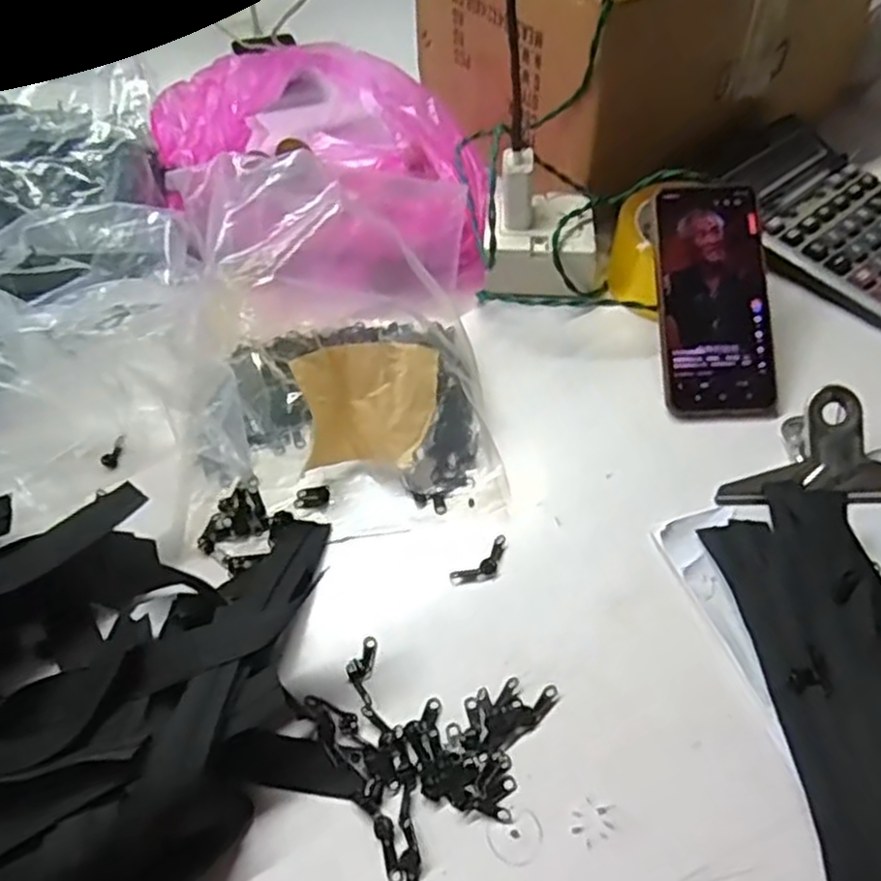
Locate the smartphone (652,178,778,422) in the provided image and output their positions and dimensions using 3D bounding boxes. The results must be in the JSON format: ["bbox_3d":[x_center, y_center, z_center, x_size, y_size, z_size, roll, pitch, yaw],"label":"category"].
[{"bbox_3d":[0.192,-0.099,0.526,0.076,0.011,0.169,-3,83,-2],"label":"smartphone"}]

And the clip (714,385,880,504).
[{"bbox_3d":[0.248,0.002,0.467,0.147,0.040,0.072,1,50,2],"label":"clip"}]

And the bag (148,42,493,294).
[{"bbox_3d":[-0.111,-0.240,0.636,0.235,0.133,0.354,-23,53,-17],"label":"bag"}]

